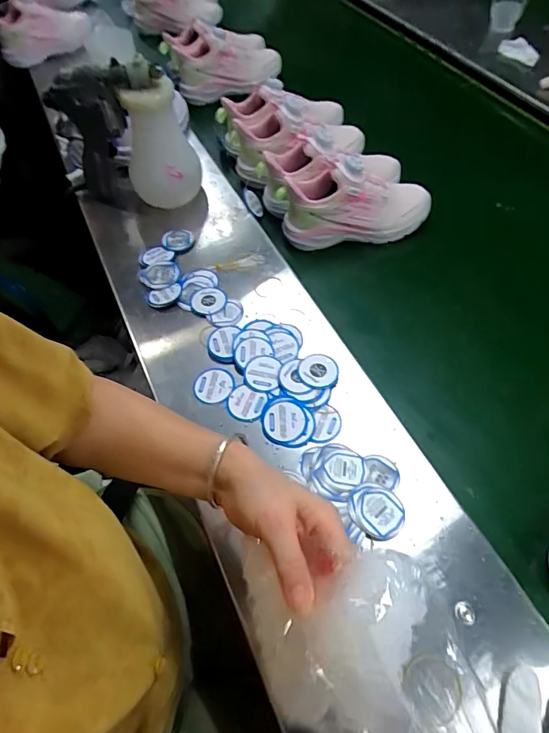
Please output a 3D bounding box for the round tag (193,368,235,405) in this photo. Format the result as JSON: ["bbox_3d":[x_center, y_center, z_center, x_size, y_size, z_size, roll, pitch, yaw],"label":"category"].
[{"bbox_3d":[-0.072,0.023,0.538,0.046,0.004,0.047,-1,60,2],"label":"round tag"}]

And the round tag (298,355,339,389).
[{"bbox_3d":[0.052,0.006,0.538,0.045,0.005,0.044,-1,60,2],"label":"round tag"}]

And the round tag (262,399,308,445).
[{"bbox_3d":[0.012,0.061,0.506,0.048,0.006,0.050,5,60,6],"label":"round tag"}]

